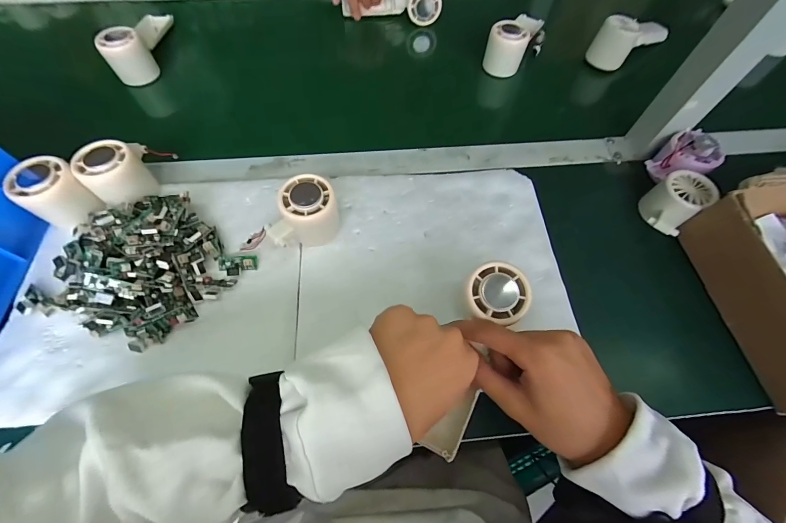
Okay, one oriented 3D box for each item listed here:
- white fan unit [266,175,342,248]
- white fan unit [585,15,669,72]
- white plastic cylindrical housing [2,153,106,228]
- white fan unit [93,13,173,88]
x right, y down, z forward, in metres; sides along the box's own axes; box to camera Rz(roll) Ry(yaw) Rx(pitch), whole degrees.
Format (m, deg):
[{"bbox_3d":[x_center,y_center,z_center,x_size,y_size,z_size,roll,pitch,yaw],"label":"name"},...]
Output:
[{"bbox_3d":[-0.092,-0.047,0.344,0.069,0.061,0.055,-20,67,-11],"label":"white fan unit"},{"bbox_3d":[0.374,-0.355,0.518,0.134,0.058,0.055,-33,70,-16],"label":"white fan unit"},{"bbox_3d":[-0.343,-0.071,0.340,0.057,0.046,0.052,1,65,-1],"label":"white plastic cylindrical housing"},{"bbox_3d":[-0.376,-0.336,0.497,0.054,0.060,0.154,-4,65,-4],"label":"white fan unit"}]

